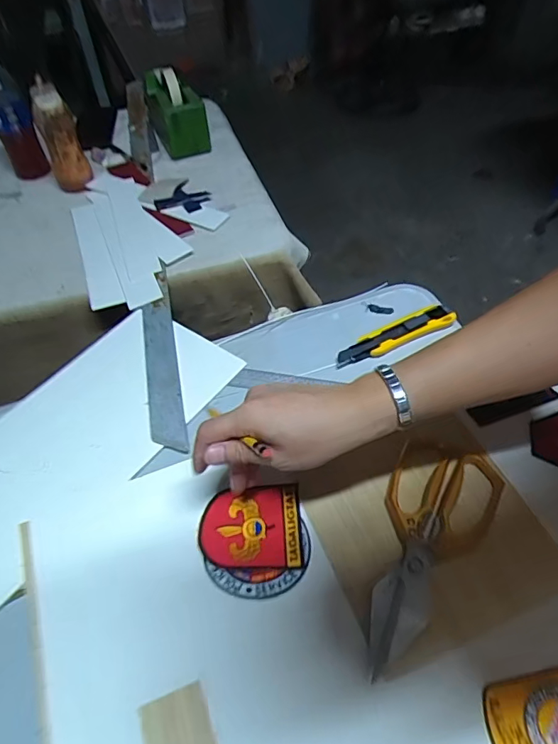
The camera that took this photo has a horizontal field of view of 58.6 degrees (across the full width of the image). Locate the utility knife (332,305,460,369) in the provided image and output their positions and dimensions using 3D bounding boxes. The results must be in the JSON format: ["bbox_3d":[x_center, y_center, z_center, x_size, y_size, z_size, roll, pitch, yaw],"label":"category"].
[{"bbox_3d":[0.140,-0.046,0.615,0.156,0.019,0.036,-19,52,-12],"label":"utility knife"}]

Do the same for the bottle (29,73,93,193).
[{"bbox_3d":[-0.358,-0.382,0.816,0.061,0.160,0.057,-24,53,-16],"label":"bottle"}]

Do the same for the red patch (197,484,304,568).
[{"bbox_3d":[-0.027,0.144,0.463,0.093,0.007,0.074,-3,54,-1],"label":"red patch"}]

